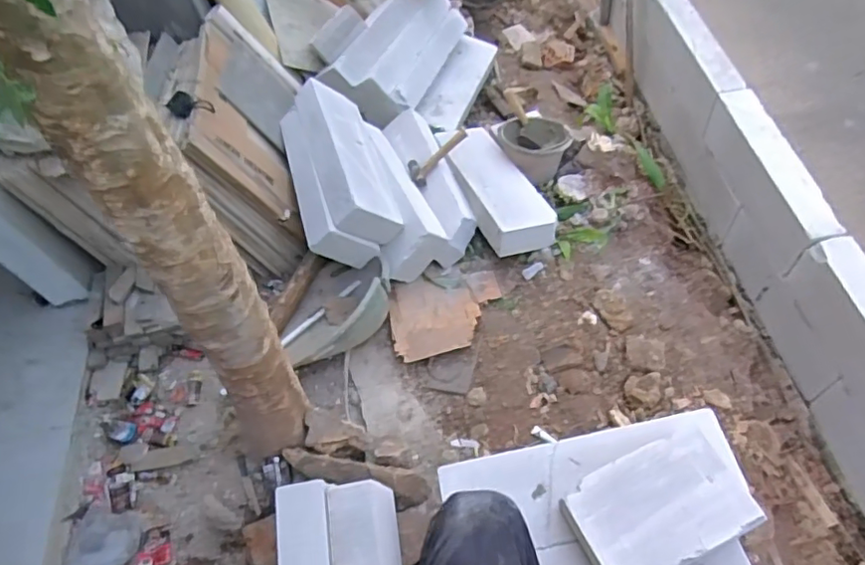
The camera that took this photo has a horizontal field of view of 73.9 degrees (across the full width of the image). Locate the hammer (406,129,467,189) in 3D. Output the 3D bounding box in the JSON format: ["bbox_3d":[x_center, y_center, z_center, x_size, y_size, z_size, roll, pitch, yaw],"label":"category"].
[{"bbox_3d":[0.016,-0.422,1.876,0.227,0.054,0.122,-39,61,11],"label":"hammer"}]

